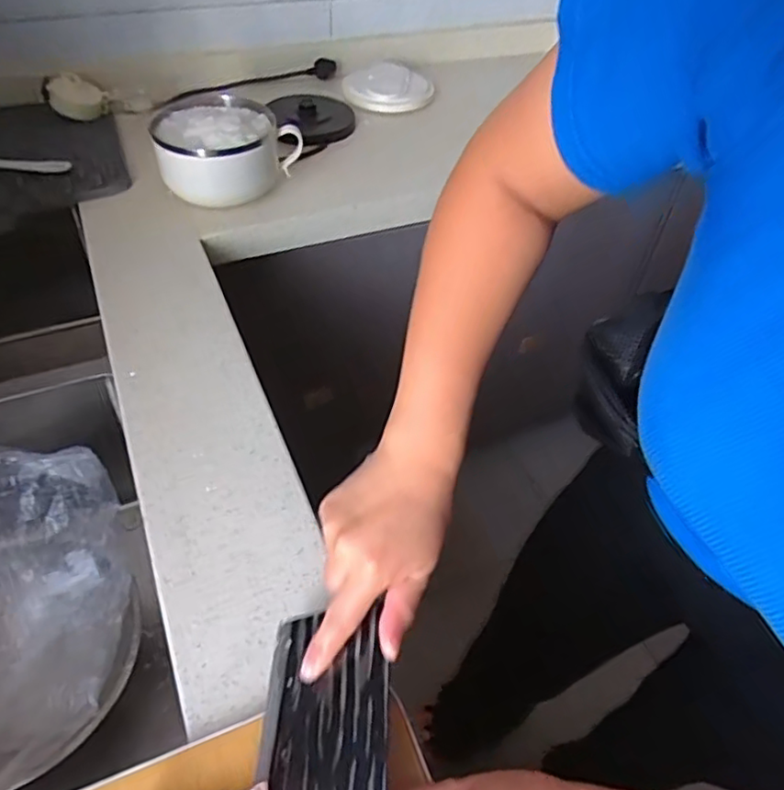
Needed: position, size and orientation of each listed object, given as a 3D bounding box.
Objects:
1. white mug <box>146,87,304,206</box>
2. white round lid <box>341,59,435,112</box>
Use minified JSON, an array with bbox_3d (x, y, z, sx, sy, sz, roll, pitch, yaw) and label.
[{"bbox_3d":[-0.205,-0.300,0.768,0.173,0.089,0.134,-16,52,-19],"label":"white mug"},{"bbox_3d":[-0.008,-0.507,1.018,0.143,0.015,0.159,-9,50,-13],"label":"white round lid"}]

